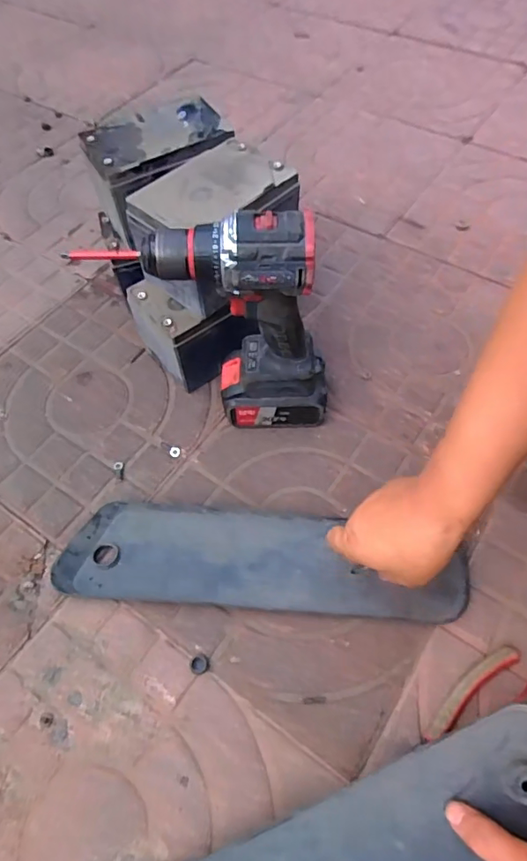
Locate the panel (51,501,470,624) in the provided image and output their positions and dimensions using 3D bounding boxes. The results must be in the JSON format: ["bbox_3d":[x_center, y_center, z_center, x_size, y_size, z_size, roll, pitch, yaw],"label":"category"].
[{"bbox_3d":[-0.003,0.126,0.500,0.374,0.013,0.098,6,58,6],"label":"panel"}]

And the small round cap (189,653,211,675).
[{"bbox_3d":[-0.056,0.204,0.456,0.018,0.004,0.017,-21,59,-11],"label":"small round cap"}]

